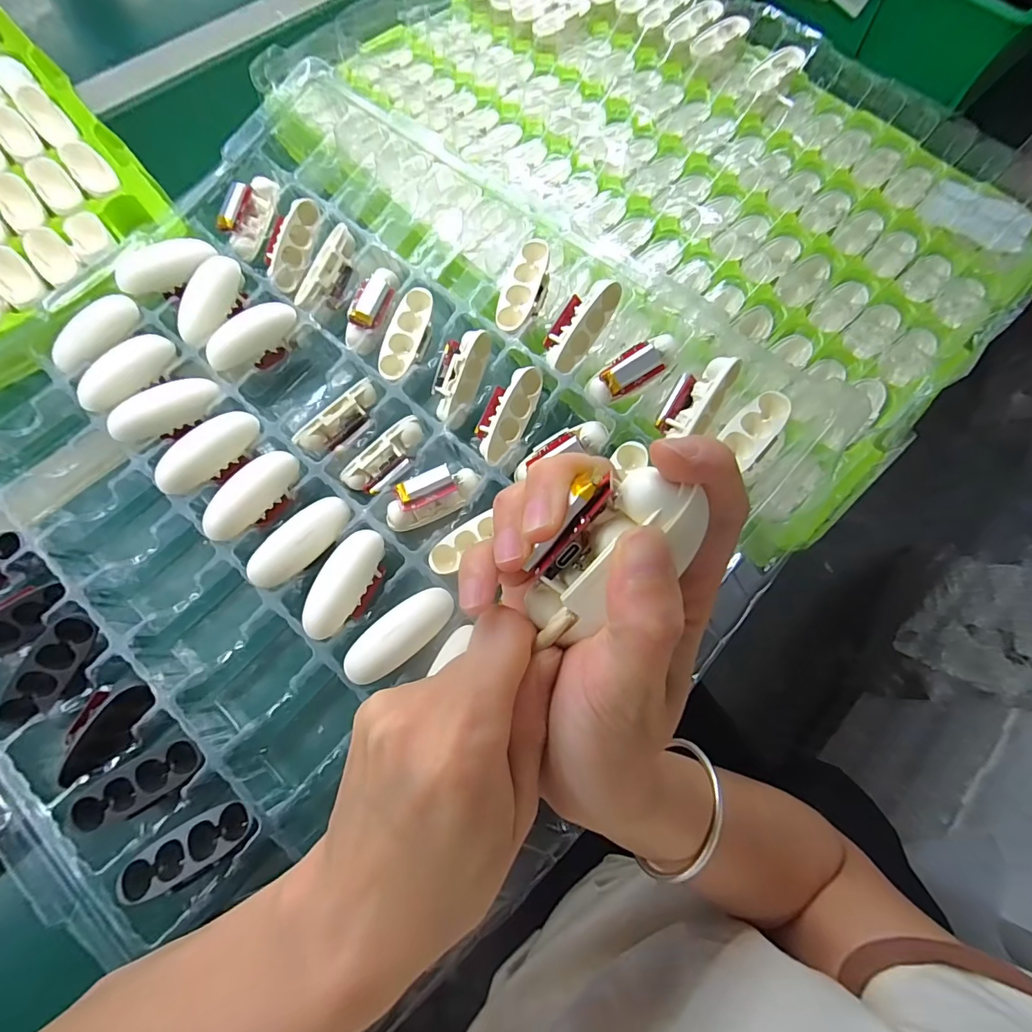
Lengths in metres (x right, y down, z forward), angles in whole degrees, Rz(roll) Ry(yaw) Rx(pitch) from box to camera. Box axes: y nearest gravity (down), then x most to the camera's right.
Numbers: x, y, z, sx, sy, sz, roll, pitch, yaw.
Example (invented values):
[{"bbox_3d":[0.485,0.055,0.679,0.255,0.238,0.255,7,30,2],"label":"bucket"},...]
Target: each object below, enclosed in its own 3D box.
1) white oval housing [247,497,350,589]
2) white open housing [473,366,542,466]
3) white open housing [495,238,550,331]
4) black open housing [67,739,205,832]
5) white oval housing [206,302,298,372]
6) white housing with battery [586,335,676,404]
[{"bbox_3d":[-0.127,0.014,0.270,0.026,0.013,0.065,35,74,10],"label":"white oval housing"},{"bbox_3d":[-0.005,-0.065,0.298,0.023,0.024,0.062,30,91,52],"label":"white open housing"},{"bbox_3d":[0.007,-0.149,0.299,0.025,0.015,0.064,19,72,5],"label":"white open housing"},{"bbox_3d":[-0.192,0.138,0.235,0.064,0.008,0.021,-30,74,-11],"label":"black open housing"},{"bbox_3d":[-0.182,-0.125,0.319,0.064,0.024,0.019,-30,72,4],"label":"white oval housing"},{"bbox_3d":[0.071,-0.089,0.281,0.058,0.021,0.020,-33,72,8],"label":"white housing with battery"}]

